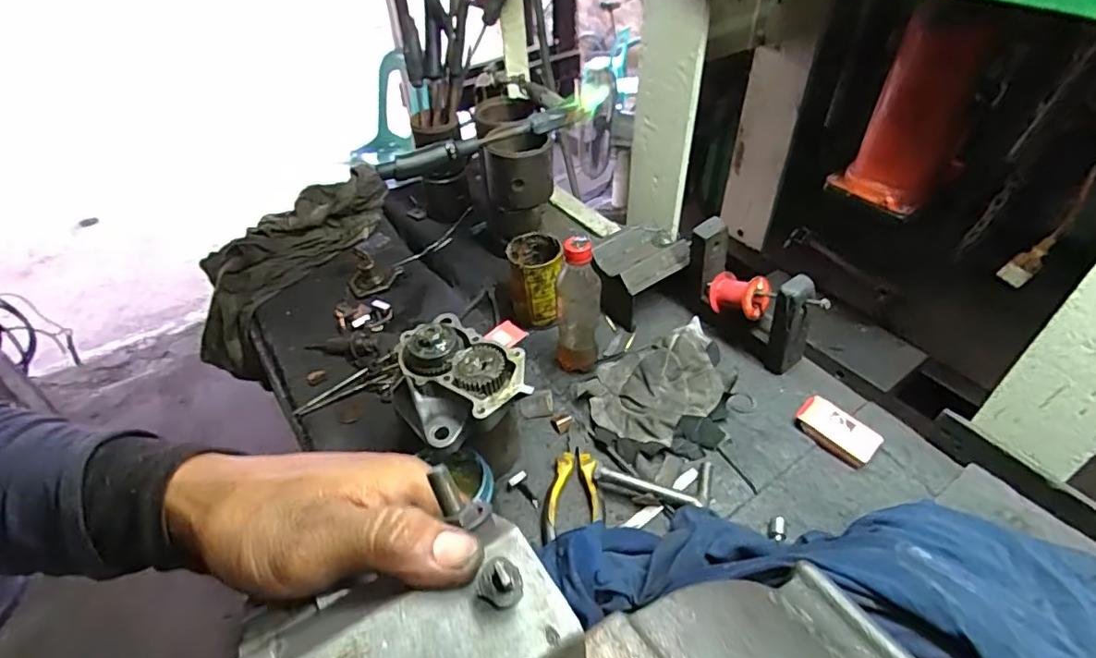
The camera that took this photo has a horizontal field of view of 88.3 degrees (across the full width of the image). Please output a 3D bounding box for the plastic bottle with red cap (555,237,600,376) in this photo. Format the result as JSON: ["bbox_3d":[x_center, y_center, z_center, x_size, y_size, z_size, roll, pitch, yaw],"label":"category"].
[{"bbox_3d":[0.034,-0.029,0.679,0.047,0.186,0.042,-10,44,-8],"label":"plastic bottle with red cap"}]

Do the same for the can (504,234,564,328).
[{"bbox_3d":[-0.017,-0.066,0.781,0.072,0.112,0.083,-9,44,-6],"label":"can"}]

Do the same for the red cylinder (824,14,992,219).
[{"bbox_3d":[0.489,-0.288,0.751,0.127,0.242,0.126,33,54,31],"label":"red cylinder"}]

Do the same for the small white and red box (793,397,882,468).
[{"bbox_3d":[0.328,0.118,0.644,0.038,0.032,0.086,-33,51,-27],"label":"small white and red box"}]

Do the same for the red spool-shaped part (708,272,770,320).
[{"bbox_3d":[0.240,-0.044,0.714,0.047,0.054,0.076,-11,20,-28],"label":"red spool-shaped part"}]

